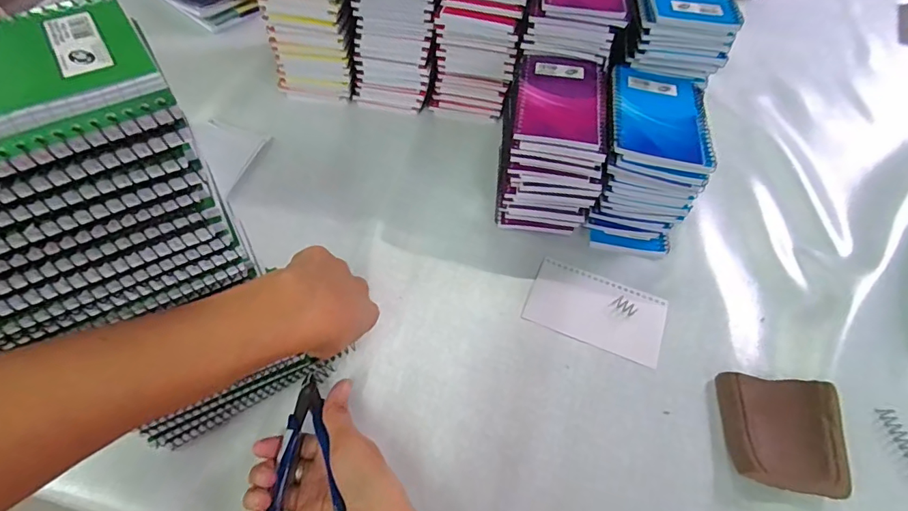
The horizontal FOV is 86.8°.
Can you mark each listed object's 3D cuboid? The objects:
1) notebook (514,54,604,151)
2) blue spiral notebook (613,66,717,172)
[{"bbox_3d":[0.108,-0.160,0.482,0.081,0.009,0.135,9,55,4],"label":"notebook"},{"bbox_3d":[0.205,-0.140,0.475,0.095,0.013,0.134,11,55,4],"label":"blue spiral notebook"}]

